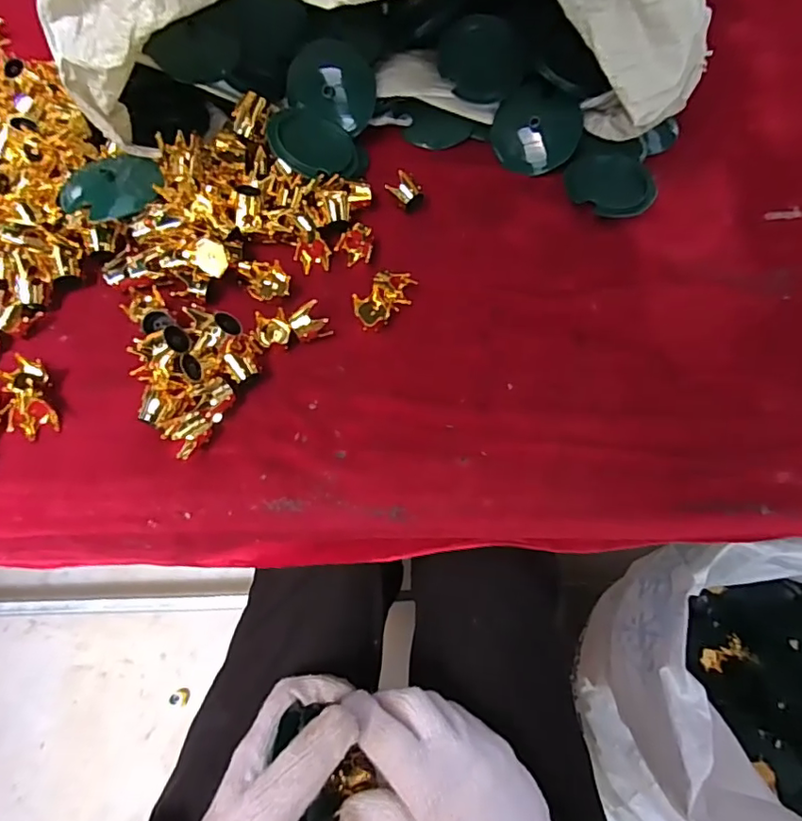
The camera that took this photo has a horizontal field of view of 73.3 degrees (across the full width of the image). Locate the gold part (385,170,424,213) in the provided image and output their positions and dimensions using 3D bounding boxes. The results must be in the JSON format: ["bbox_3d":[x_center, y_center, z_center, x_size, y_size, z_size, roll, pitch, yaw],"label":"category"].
[{"bbox_3d":[0.003,-0.180,0.445,0.029,0.021,0.017,29,69,12],"label":"gold part"}]

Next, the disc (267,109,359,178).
[{"bbox_3d":[-0.069,-0.220,0.443,0.073,0.008,0.070,10,63,-19],"label":"disc"}]

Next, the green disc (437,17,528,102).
[{"bbox_3d":[0.071,-0.305,0.470,0.072,0.006,0.064,-1,102,-7],"label":"green disc"}]

